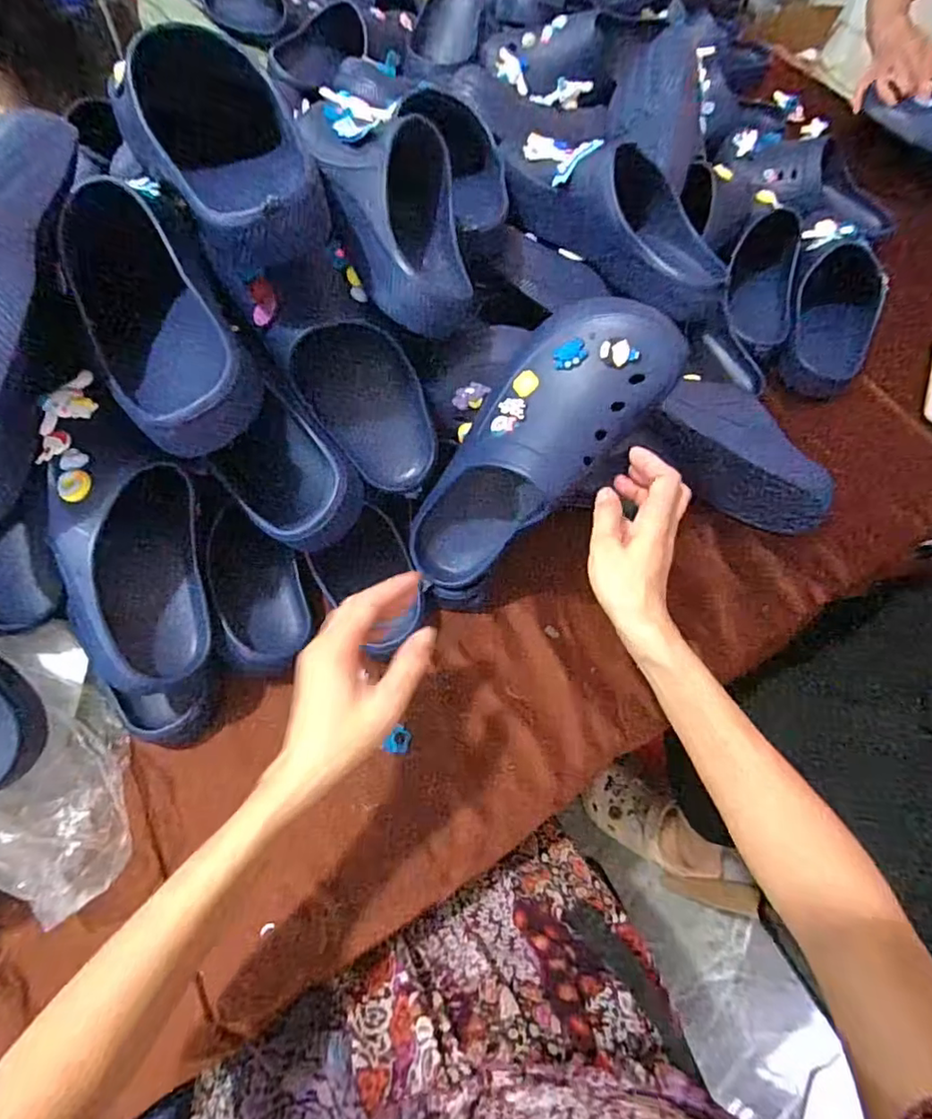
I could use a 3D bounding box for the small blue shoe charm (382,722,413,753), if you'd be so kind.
[{"bbox_3d":[-0.060,0.162,0.526,0.022,0.005,0.024,8,63,0],"label":"small blue shoe charm"}]

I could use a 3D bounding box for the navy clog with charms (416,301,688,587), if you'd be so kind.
[{"bbox_3d":[0.049,-0.090,0.496,0.090,0.280,0.116,-6,57,-48],"label":"navy clog with charms"}]

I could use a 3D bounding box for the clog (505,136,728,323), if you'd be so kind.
[{"bbox_3d":[0.153,-0.351,0.578,0.263,0.091,0.101,33,66,12],"label":"clog"}]

